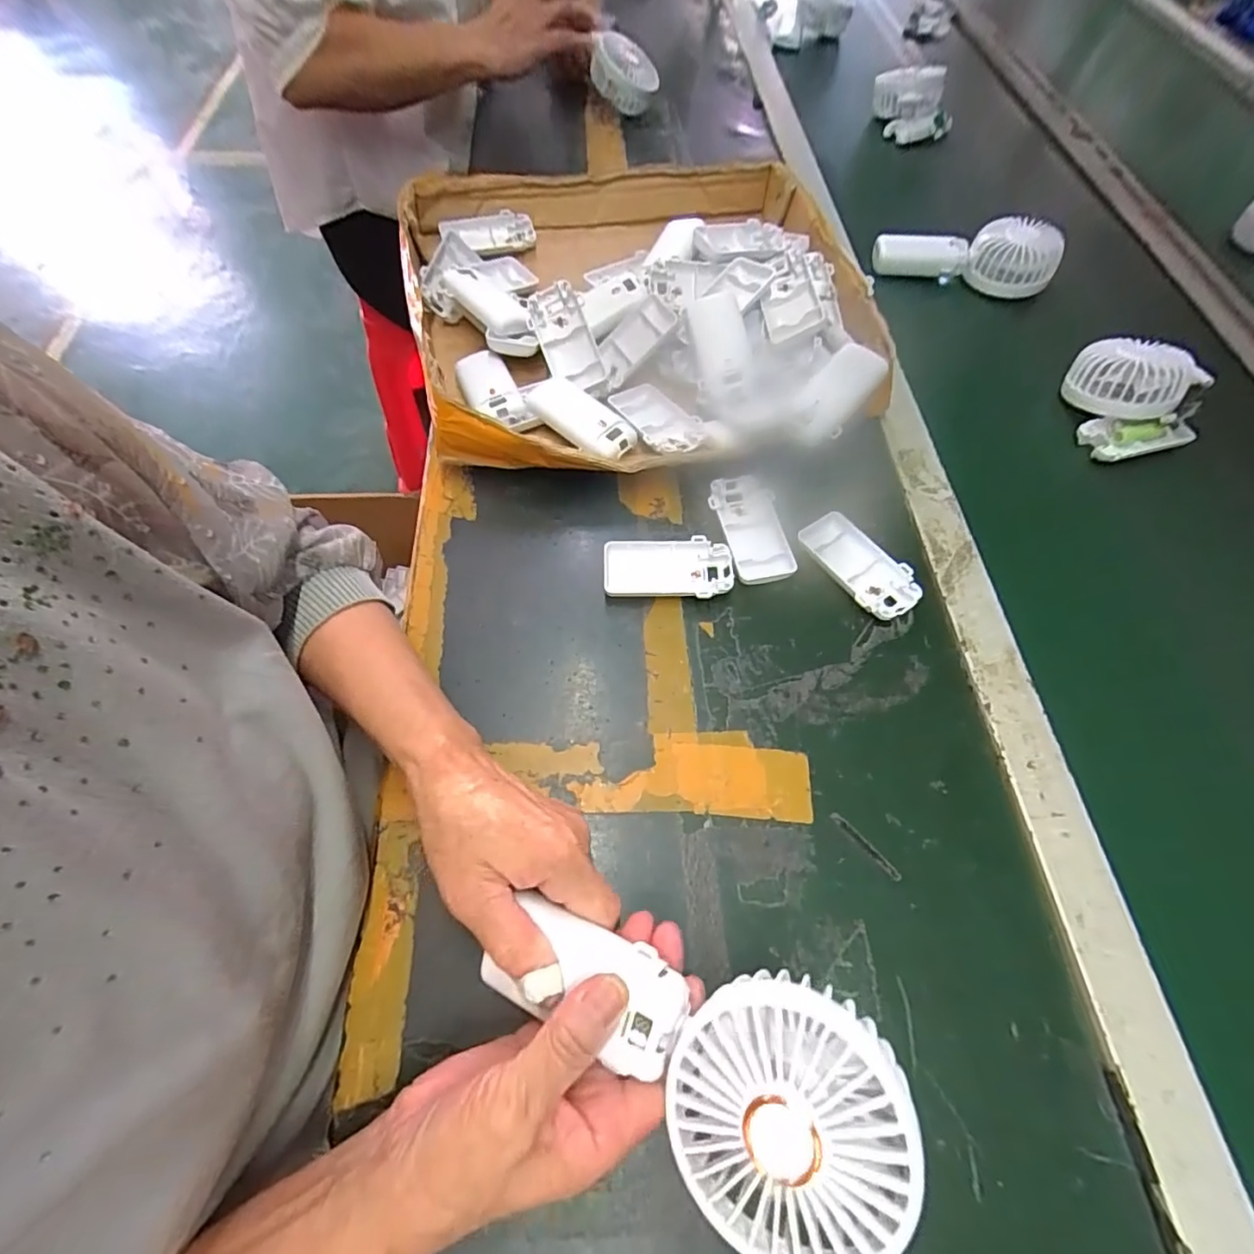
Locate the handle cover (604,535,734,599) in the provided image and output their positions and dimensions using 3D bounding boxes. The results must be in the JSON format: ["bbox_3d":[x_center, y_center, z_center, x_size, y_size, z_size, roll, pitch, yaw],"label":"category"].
[{"bbox_3d":[0.031,-0.044,0.433,0.095,0.013,0.048,0,62,-2],"label":"handle cover"}]

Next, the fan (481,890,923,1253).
[{"bbox_3d":[0.029,0.172,0.240,0.165,0.046,0.091,13,80,32],"label":"fan"}]

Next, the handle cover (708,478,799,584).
[{"bbox_3d":[0.097,-0.077,0.450,0.047,0.019,0.089,-14,63,-9],"label":"handle cover"}]

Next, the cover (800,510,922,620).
[{"bbox_3d":[0.178,-0.047,0.441,0.049,0.019,0.092,-29,66,-16],"label":"cover"}]

